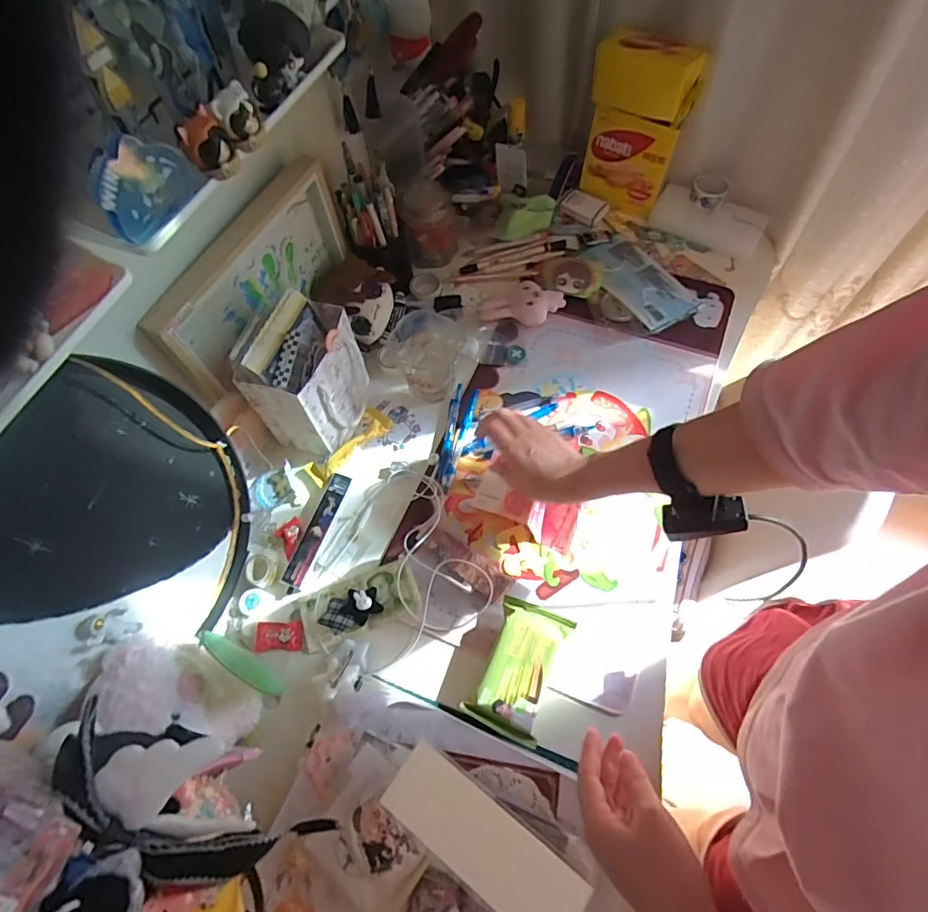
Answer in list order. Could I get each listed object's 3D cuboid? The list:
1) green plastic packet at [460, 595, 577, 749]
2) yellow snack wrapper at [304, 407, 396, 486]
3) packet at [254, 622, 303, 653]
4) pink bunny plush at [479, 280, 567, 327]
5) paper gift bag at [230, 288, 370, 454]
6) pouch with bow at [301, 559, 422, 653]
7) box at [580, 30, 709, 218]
[{"bbox_3d":[0.056,0.213,0.516,0.071,0.031,0.121,21,68,11],"label":"green plastic packet"},{"bbox_3d":[-0.143,-0.011,0.635,0.120,0.029,0.037,-42,70,-2],"label":"yellow snack wrapper"},{"bbox_3d":[-0.199,0.193,0.548,0.049,0.007,0.030,-2,65,1],"label":"packet"},{"bbox_3d":[0.083,-0.215,0.721,0.114,0.031,0.056,8,66,6],"label":"pink bunny plush"},{"bbox_3d":[-0.177,-0.093,0.599,0.078,0.157,0.129,21,67,11],"label":"paper gift bag"},{"bbox_3d":[-0.116,0.158,0.559,0.126,0.015,0.067,-19,66,-7],"label":"pouch with bow"},{"bbox_3d":[0.236,-0.452,0.723,0.134,0.215,0.054,22,68,12],"label":"box"}]

